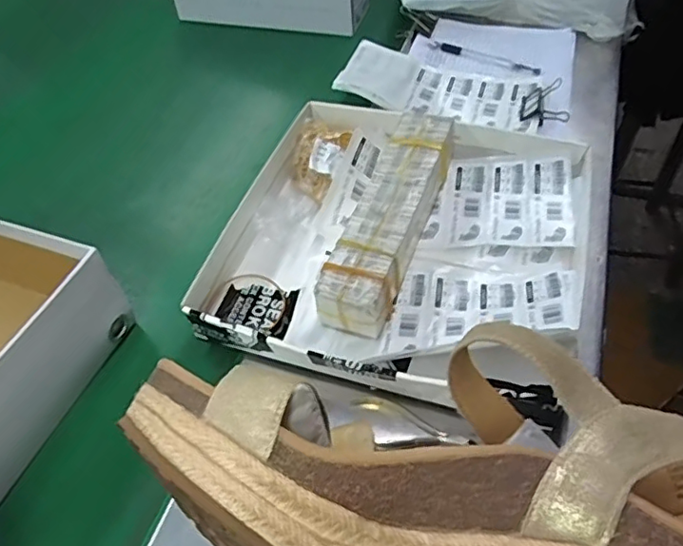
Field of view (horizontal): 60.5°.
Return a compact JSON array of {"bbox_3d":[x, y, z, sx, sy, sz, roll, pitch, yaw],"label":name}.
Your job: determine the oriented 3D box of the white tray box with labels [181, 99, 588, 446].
[{"bbox_3d":[0.058,-0.036,0.560,0.326,0.057,0.320,11,51,15],"label":"white tray box with labels"}]

